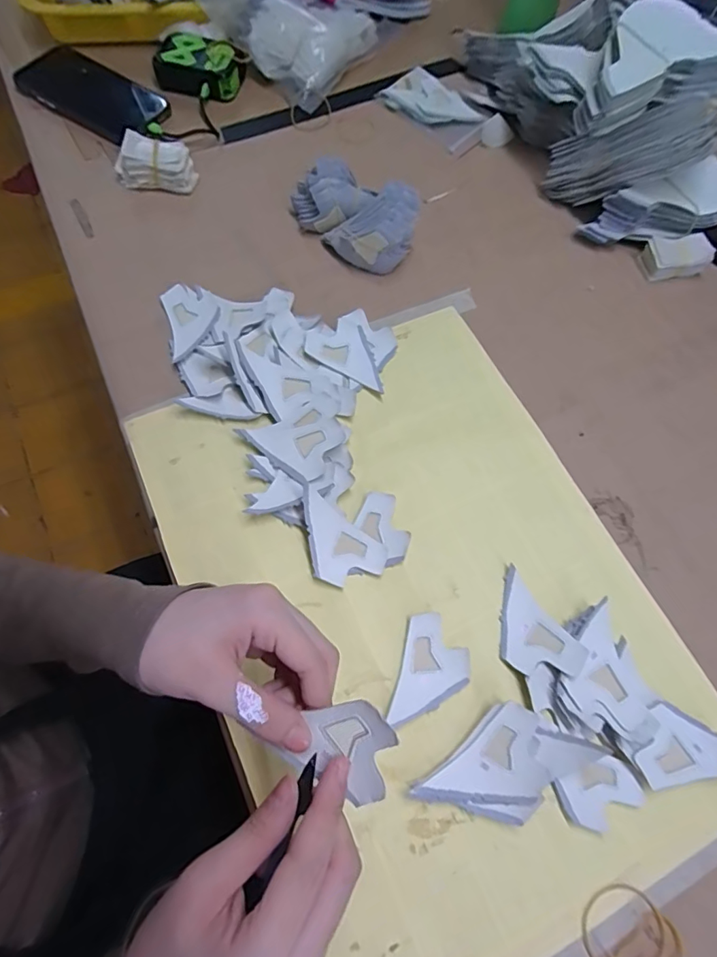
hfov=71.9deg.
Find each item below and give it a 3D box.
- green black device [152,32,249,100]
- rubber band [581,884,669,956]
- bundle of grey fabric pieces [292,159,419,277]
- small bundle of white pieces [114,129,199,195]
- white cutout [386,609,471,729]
[{"bbox_3d":[-0.176,-0.465,0.558,0.091,0.029,0.066,3,68,-2],"label":"green black device"},{"bbox_3d":[0.159,0.272,0.294,0.051,0.004,0.047,-24,72,-12],"label":"rubber band"},{"bbox_3d":[-0.008,-0.256,0.473,0.131,0.057,0.064,37,71,11],"label":"bundle of grey fabric pieces"},{"bbox_3d":[-0.207,-0.320,0.499,0.074,0.039,0.035,5,68,-1],"label":"small bundle of white pieces"},{"bbox_3d":[0.052,0.135,0.343,0.046,0.006,0.075,15,68,3],"label":"white cutout"}]

